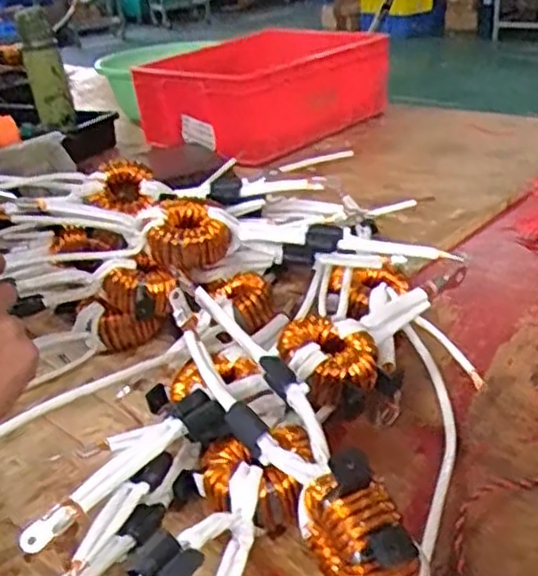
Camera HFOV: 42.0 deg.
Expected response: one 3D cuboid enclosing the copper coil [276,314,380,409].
[{"bbox_3d":[0.046,0.055,0.557,0.076,0.032,0.076,6,36,-4],"label":"copper coil"}]

